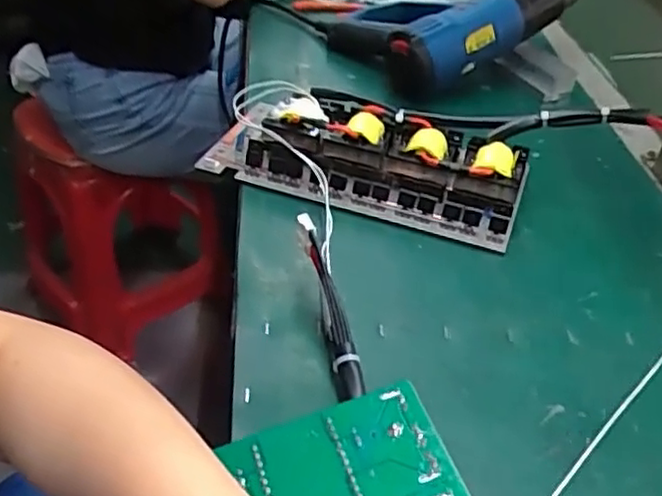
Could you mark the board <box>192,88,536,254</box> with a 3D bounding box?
[{"bbox_3d":[0.032,-0.087,0.619,0.281,0.057,0.122,15,41,12],"label":"board"}]

